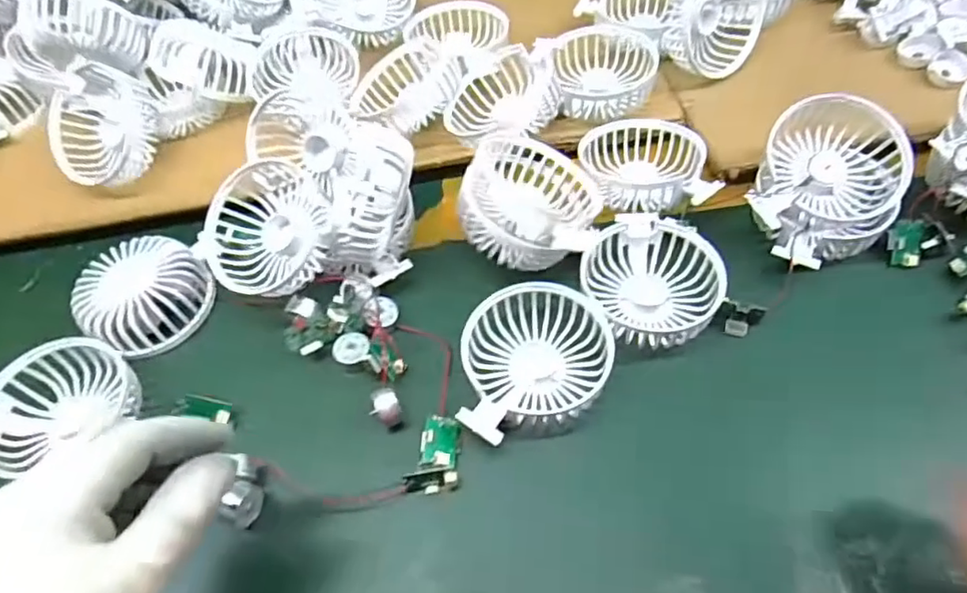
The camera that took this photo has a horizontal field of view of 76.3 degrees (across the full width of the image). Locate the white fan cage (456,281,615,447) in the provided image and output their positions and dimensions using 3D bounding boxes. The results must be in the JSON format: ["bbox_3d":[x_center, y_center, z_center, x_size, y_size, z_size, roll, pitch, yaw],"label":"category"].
[{"bbox_3d":[0.026,0.039,0.376,0.104,0.026,0.088,-35,60,-18],"label":"white fan cage"}]

